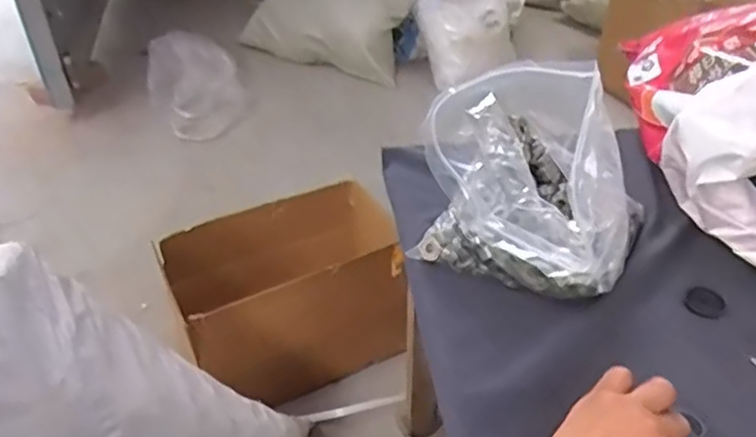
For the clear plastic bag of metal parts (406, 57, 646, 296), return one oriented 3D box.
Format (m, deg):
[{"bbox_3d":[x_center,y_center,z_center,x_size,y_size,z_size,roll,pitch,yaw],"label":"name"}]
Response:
[{"bbox_3d":[0.123,-0.040,0.587,0.164,0.159,0.228,6,39,8],"label":"clear plastic bag of metal parts"}]

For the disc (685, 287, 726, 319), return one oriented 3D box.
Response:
[{"bbox_3d":[0.286,0.073,0.574,0.030,0.004,0.037,21,43,25],"label":"disc"}]

